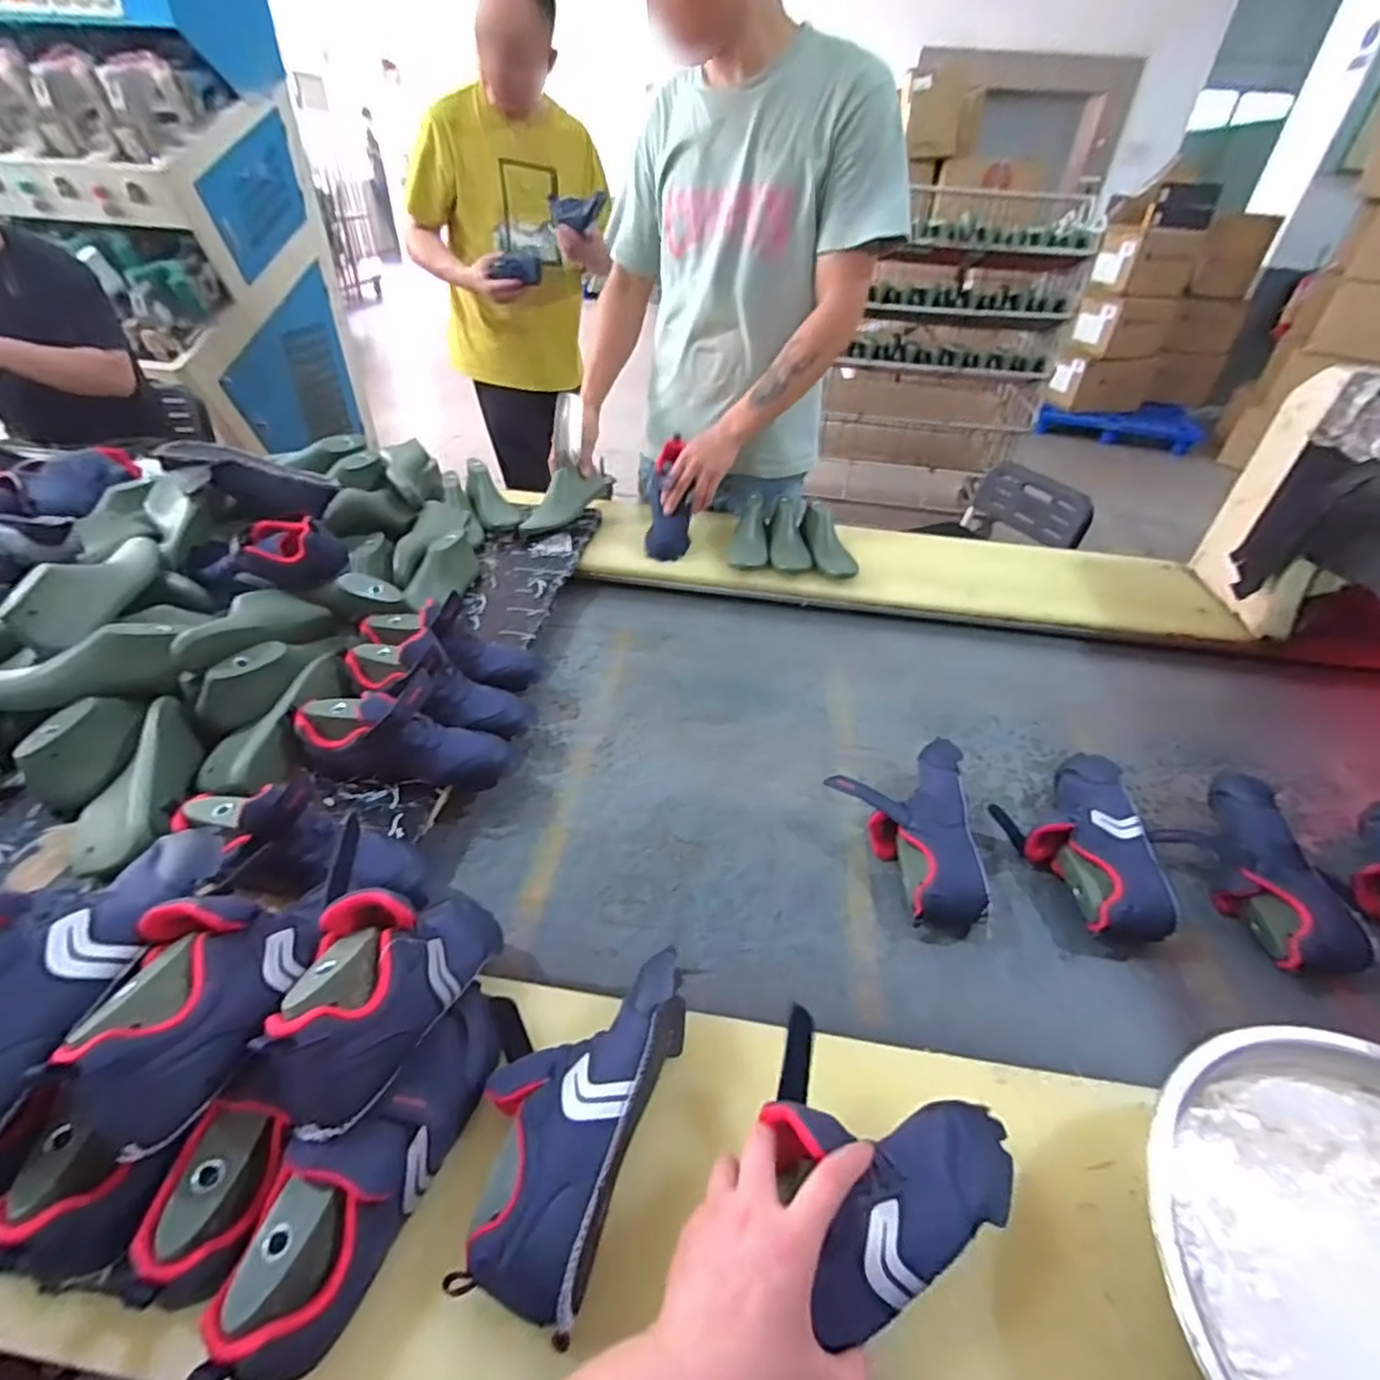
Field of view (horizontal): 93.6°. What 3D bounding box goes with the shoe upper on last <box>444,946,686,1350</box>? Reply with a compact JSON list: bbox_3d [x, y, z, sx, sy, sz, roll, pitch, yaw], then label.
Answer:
[{"bbox_3d":[-0.082,0.291,0.471,0.110,0.074,0.234,16,41,14],"label":"shoe upper on last"}]

